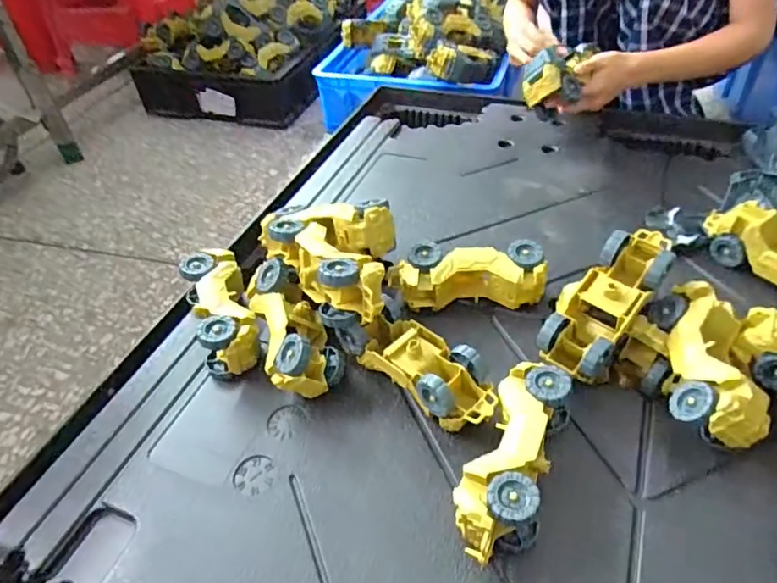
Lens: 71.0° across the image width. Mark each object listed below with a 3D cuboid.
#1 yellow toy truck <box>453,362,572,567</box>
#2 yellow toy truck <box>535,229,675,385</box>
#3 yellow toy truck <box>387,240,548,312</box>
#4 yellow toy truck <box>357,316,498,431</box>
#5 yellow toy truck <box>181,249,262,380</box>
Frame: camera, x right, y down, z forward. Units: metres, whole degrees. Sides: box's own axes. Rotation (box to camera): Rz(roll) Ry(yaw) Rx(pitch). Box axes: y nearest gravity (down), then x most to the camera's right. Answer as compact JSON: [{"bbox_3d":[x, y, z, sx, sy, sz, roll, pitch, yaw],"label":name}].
[{"bbox_3d":[0.106,0.141,0.459,0.060,0.058,0.169,15,48,21],"label":"yellow toy truck"},{"bbox_3d":[0.220,0.013,0.541,0.072,0.076,0.178,30,71,32],"label":"yellow toy truck"},{"bbox_3d":[0.089,-0.013,0.617,0.172,0.060,0.064,-2,44,5],"label":"yellow toy truck"},{"bbox_3d":[0.035,0.078,0.525,0.063,0.061,0.147,-36,51,-27],"label":"yellow toy truck"},{"bbox_3d":[-0.186,0.022,0.613,0.060,0.064,0.158,-18,45,-12],"label":"yellow toy truck"}]

